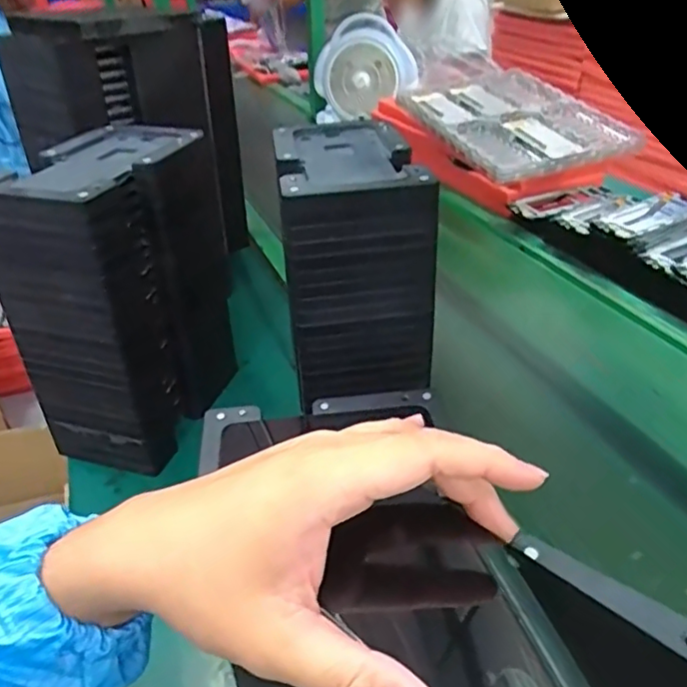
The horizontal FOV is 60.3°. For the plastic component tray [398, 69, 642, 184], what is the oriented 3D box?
[{"bbox_3d":[0.316,-0.439,1.138,0.306,0.046,0.444,-12,35,-14],"label":"plastic component tray"}]

